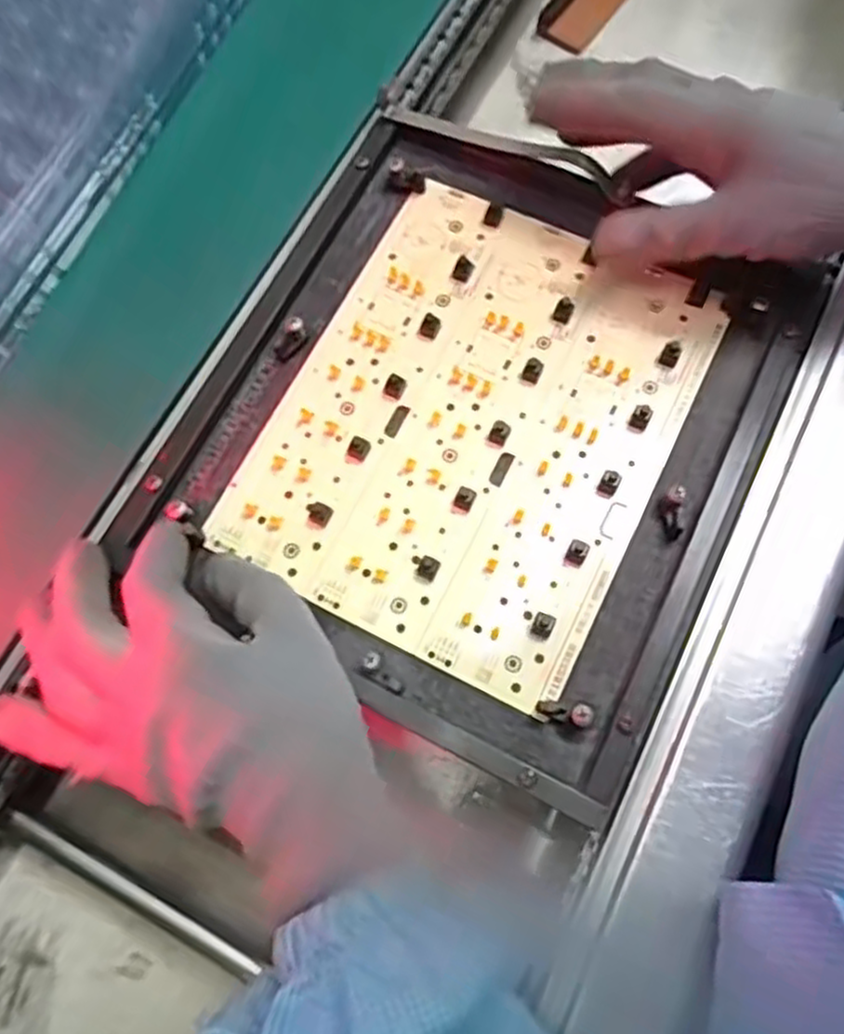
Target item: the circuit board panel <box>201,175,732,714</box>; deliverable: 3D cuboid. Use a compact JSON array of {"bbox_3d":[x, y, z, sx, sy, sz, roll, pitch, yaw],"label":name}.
[{"bbox_3d":[0.025,-0.045,0.332,0.166,0.009,0.209,26,75,9],"label":"circuit board panel"}]

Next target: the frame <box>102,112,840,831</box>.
[{"bbox_3d":[0.026,-0.046,0.329,0.235,0.020,0.260,26,75,9],"label":"frame"}]

